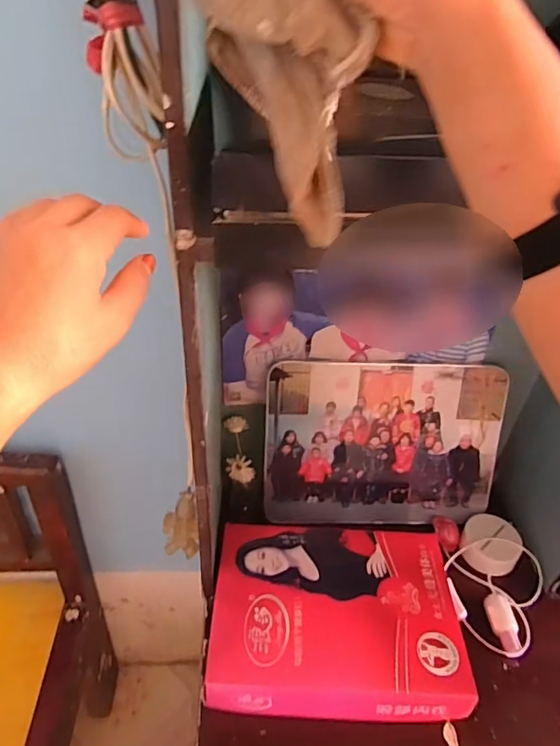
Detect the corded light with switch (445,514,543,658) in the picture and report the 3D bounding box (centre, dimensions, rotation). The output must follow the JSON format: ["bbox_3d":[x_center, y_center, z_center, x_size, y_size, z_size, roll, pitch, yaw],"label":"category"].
[{"bbox_3d":[0.339,0.325,0.833,0.140,0.037,0.219,22,41,23],"label":"corded light with switch"}]

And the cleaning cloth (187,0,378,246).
[{"bbox_3d":[0.005,-0.165,0.266,0.071,0.185,0.048,-1,28,39],"label":"cleaning cloth"}]

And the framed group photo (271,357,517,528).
[{"bbox_3d":[0.177,0.125,0.881,0.395,0.290,0.014,0,19,-4],"label":"framed group photo"}]

